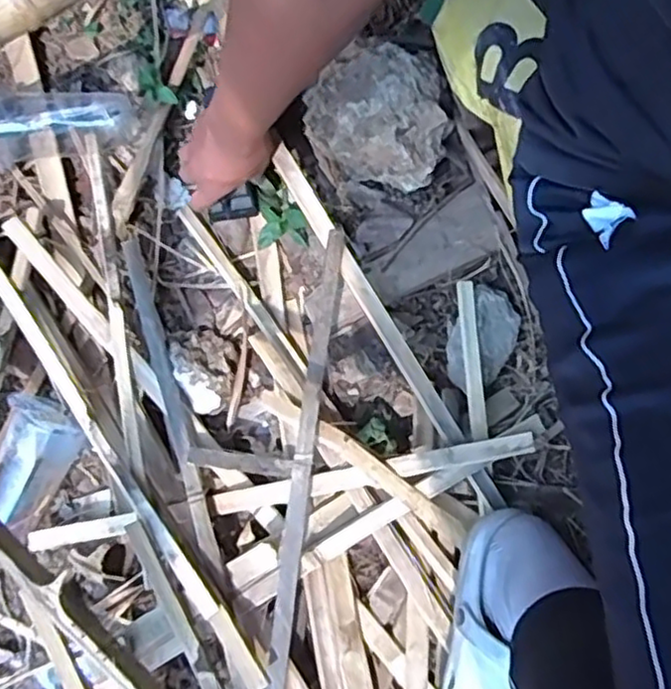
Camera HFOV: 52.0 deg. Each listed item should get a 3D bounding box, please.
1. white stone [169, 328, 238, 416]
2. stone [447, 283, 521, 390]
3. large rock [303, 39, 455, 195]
[{"bbox_3d":[-0.139,0.025,0.751,0.068,0.045,0.100,-15,77,-3],"label":"white stone"},{"bbox_3d":[0.161,-0.006,0.750,0.067,0.045,0.108,27,79,7],"label":"stone"},{"bbox_3d":[0.046,-0.241,0.731,0.145,0.141,0.091,16,77,5],"label":"large rock"}]

